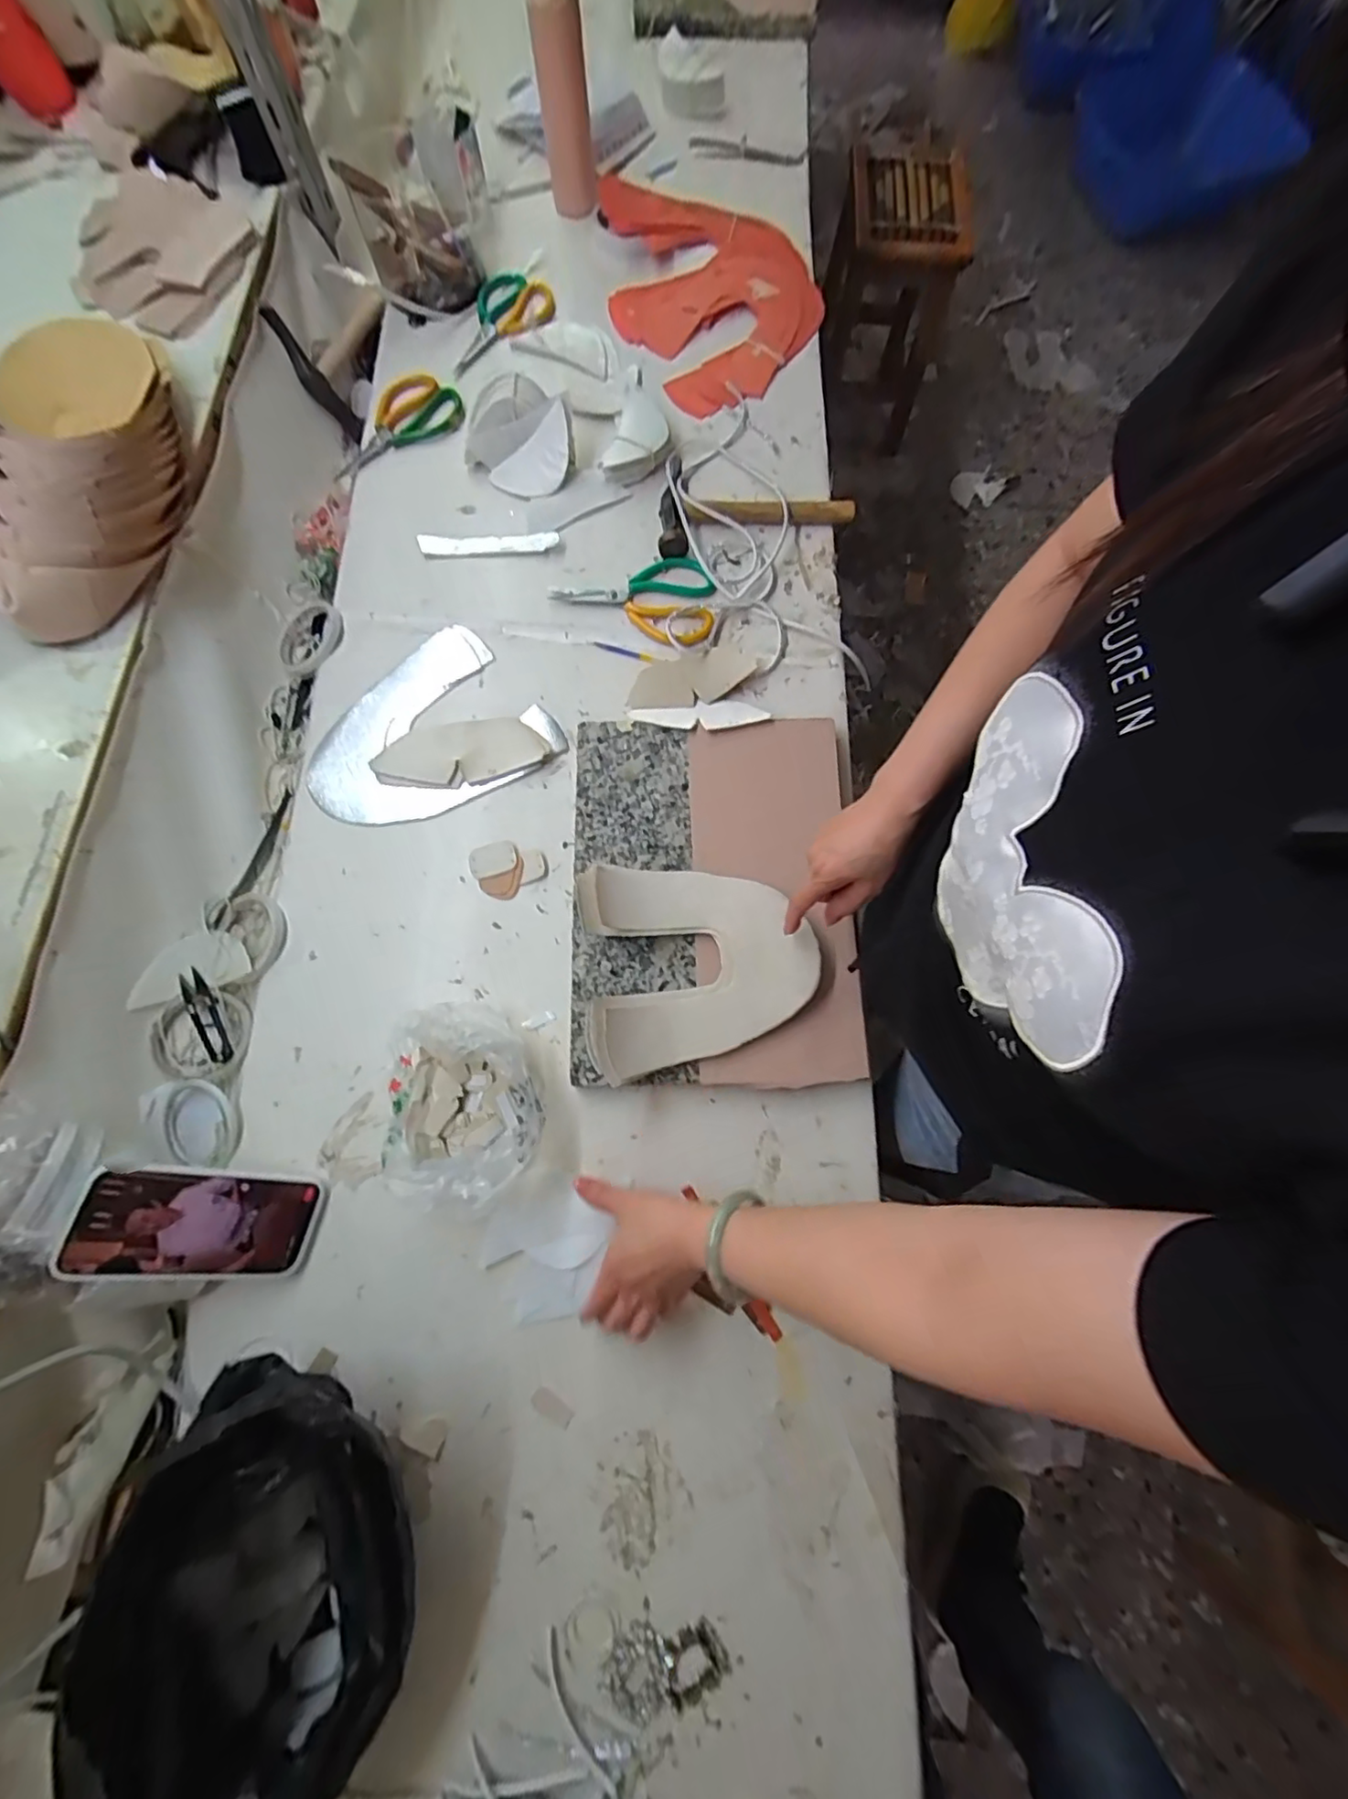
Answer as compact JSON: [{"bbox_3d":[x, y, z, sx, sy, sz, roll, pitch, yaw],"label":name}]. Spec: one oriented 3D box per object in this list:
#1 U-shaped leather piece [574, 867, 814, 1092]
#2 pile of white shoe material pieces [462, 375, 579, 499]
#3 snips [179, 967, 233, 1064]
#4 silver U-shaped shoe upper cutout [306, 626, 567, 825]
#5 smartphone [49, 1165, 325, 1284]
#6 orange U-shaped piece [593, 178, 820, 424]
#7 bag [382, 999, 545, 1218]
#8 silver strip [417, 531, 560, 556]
[{"bbox_3d":[0.017,0.044,0.573,0.216,0.040,0.194,-15,76,-5],"label":"U-shaped leather piece"},{"bbox_3d":[-0.191,-0.563,0.745,0.133,0.064,0.116,-11,76,-4],"label":"pile of white shoe material pieces"},{"bbox_3d":[-0.466,0.118,0.605,0.027,0.014,0.097,-25,77,-7],"label":"snips"},{"bbox_3d":[-0.278,-0.176,0.678,0.248,0.007,0.208,-39,79,-10],"label":"silver U-shaped shoe upper cutout"},{"bbox_3d":[-0.388,0.267,0.504,0.167,0.012,0.081,24,73,-35],"label":"smartphone"},{"bbox_3d":[0.047,-0.859,0.851,0.272,0.023,0.419,-18,79,-4],"label":"orange U-shaped piece"},{"bbox_3d":[-0.195,0.185,0.550,0.163,0.070,0.155,39,78,8],"label":"bag"},{"bbox_3d":[-0.224,-0.431,0.737,0.165,0.005,0.025,-4,76,-2],"label":"silver strip"}]

